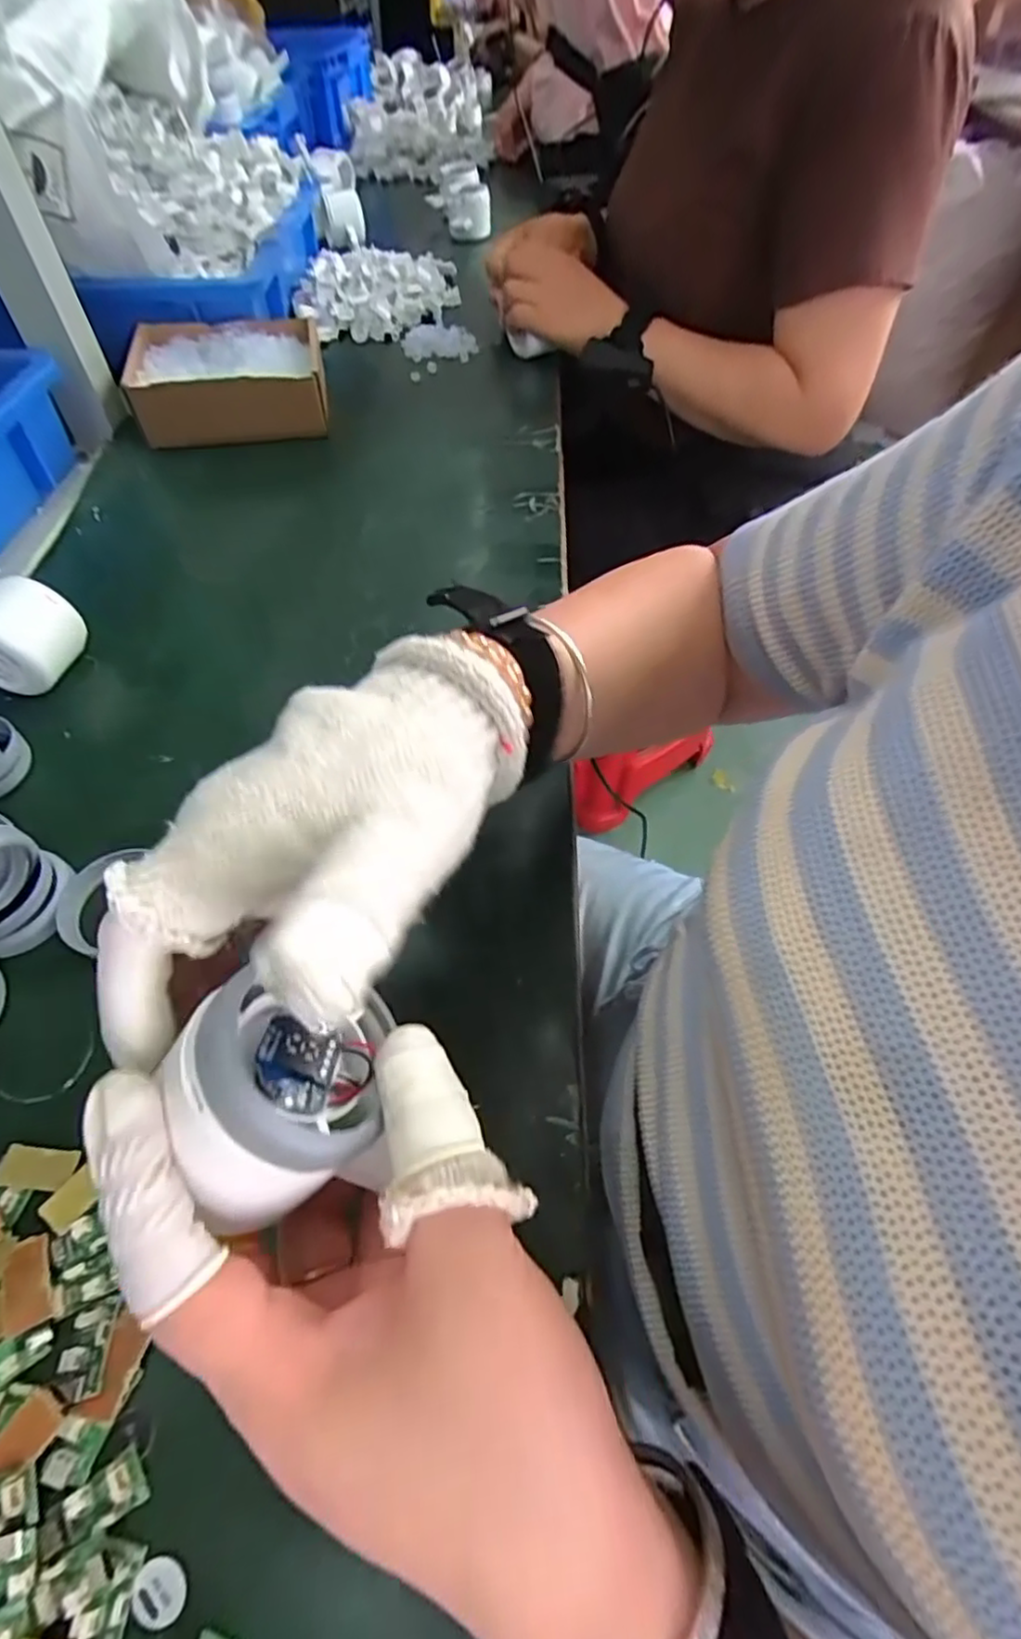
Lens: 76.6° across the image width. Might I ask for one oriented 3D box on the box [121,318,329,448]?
[{"bbox_3d":[-0.265,-0.416,0.617,0.168,0.058,0.142,-11,57,-8],"label":"box"}]

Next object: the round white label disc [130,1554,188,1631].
[{"bbox_3d":[-0.112,0.244,0.203,0.017,0.004,0.016,0,56,-1],"label":"round white label disc"}]

